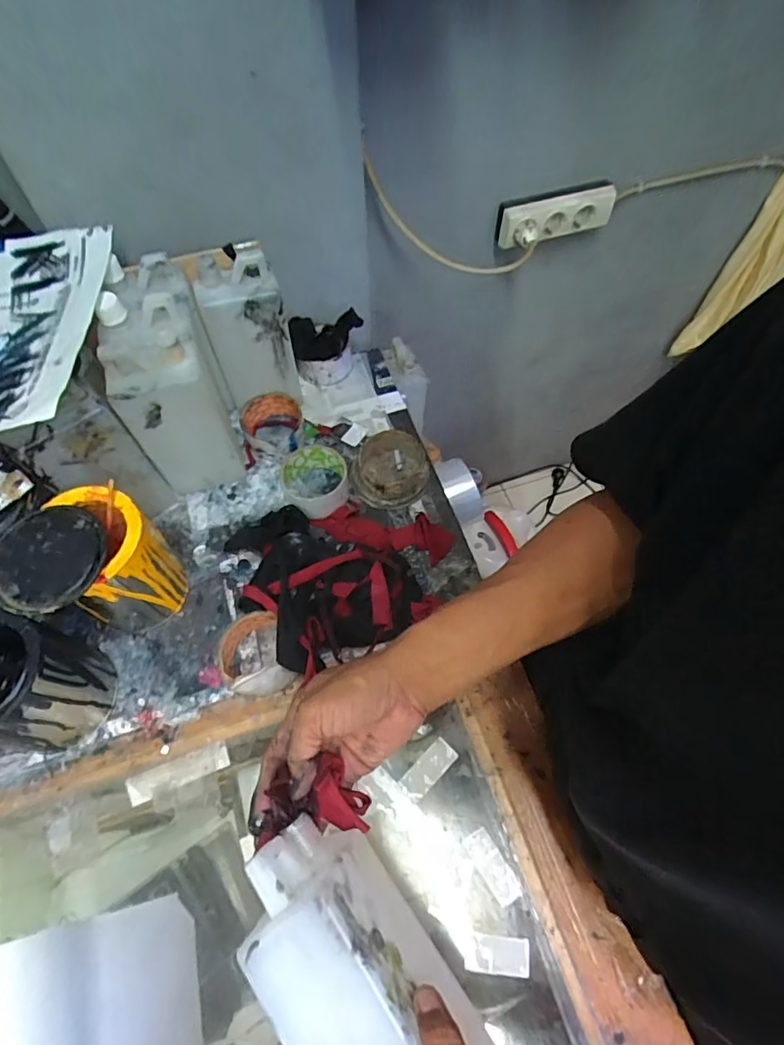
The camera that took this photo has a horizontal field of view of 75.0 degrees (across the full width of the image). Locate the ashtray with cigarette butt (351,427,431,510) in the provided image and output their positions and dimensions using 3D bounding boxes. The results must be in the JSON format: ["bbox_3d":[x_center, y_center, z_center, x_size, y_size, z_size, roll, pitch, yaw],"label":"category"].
[{"bbox_3d":[-0.002,-0.070,0.662,0.099,0.047,0.093,0,62,0],"label":"ashtray with cigarette butt"}]

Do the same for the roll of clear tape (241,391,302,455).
[{"bbox_3d":[-0.160,-0.129,0.694,0.079,0.045,0.090,-5,62,-3],"label":"roll of clear tape"}]

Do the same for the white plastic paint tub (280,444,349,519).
[{"bbox_3d":[-0.097,-0.049,0.654,0.082,0.047,0.088,-17,63,-9],"label":"white plastic paint tub"}]

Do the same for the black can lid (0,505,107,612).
[{"bbox_3d":[-0.317,0.032,0.472,0.093,0.017,0.098,0,62,0],"label":"black can lid"}]

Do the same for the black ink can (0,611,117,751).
[{"bbox_3d":[-0.350,0.157,0.490,0.103,0.147,0.105,0,62,0],"label":"black ink can"}]

